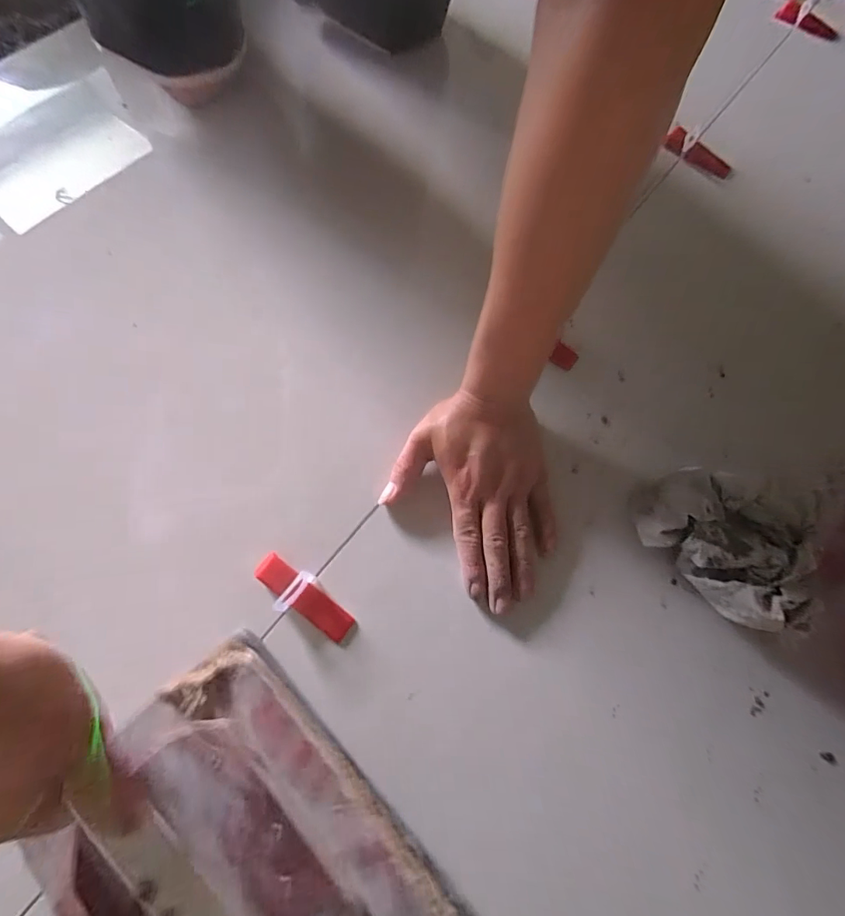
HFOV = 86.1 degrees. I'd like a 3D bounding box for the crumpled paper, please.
[{"bbox_3d":[0.229,0.061,0.347,0.124,0.048,0.112,17,70,5],"label":"crumpled paper"}]

